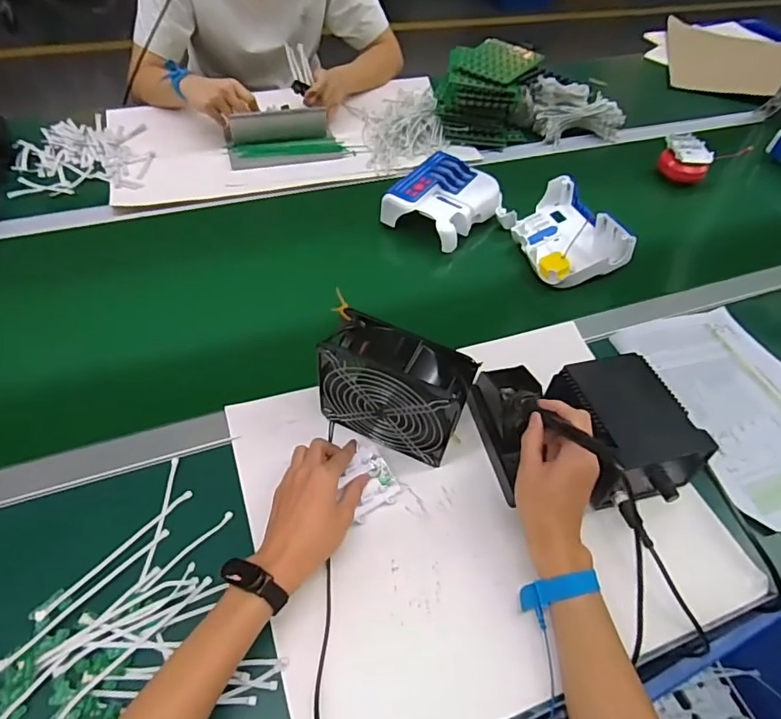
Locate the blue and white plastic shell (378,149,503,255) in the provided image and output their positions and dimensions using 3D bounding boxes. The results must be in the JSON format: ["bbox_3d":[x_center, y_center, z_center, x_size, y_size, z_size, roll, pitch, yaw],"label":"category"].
[{"bbox_3d":[0.092,-0.263,0.858,0.145,0.061,0.175,30,56,17],"label":"blue and white plastic shell"}]

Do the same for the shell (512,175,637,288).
[{"bbox_3d":[0.275,-0.204,0.830,0.140,0.070,0.182,-14,56,-15],"label":"shell"}]

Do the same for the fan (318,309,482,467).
[{"bbox_3d":[0.003,0.035,0.554,0.150,0.149,0.065,21,54,10],"label":"fan"}]

